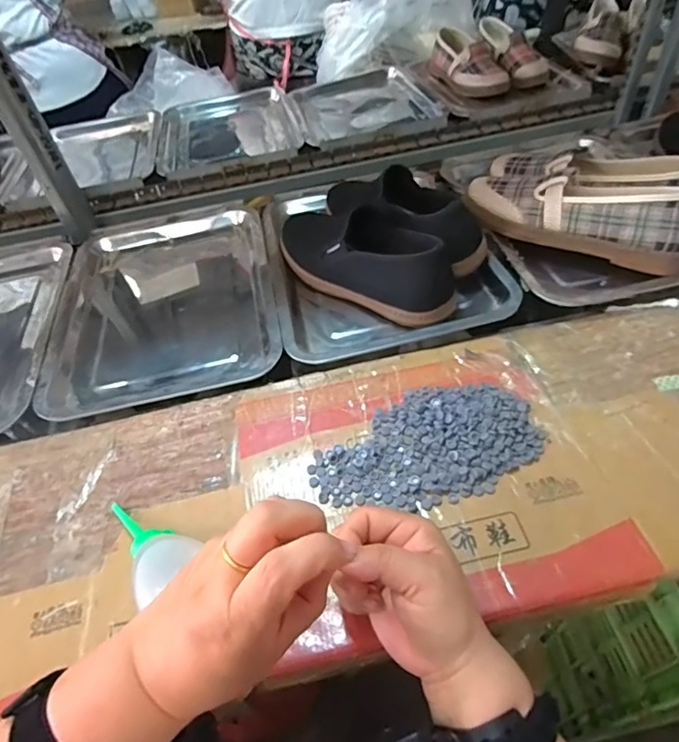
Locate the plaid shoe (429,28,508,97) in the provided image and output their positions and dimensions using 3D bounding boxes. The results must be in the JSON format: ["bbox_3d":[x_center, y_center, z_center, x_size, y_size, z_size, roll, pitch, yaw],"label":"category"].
[{"bbox_3d":[0.261,-0.628,1.007,0.083,0.077,0.211,-14,48,-6],"label":"plaid shoe"}]

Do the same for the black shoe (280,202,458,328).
[{"bbox_3d":[0.024,-0.140,0.584,0.247,0.091,0.094,29,58,29],"label":"black shoe"}]

